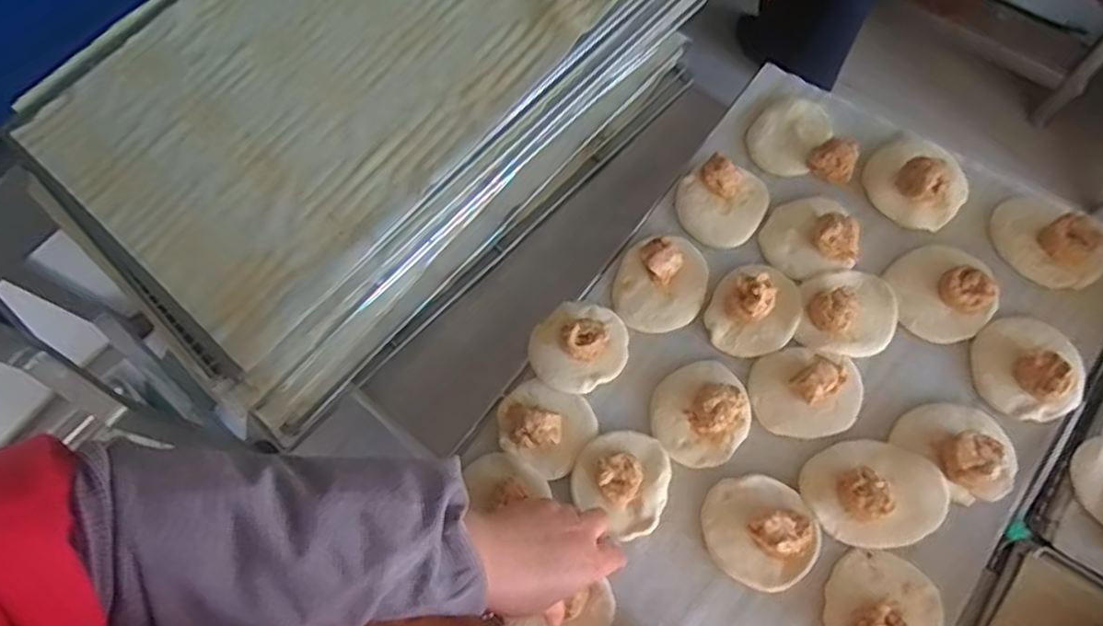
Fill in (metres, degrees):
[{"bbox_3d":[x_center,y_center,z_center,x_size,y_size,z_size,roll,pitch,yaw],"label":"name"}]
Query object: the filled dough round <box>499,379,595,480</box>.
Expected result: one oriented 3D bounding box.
[{"bbox_3d":[-0.007,0.094,0.589,0.082,0.029,0.072,31,75,16],"label":"filled dough round"}]

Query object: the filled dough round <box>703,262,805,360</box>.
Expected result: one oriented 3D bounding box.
[{"bbox_3d":[0.183,-0.010,0.606,0.078,0.034,0.094,25,71,15],"label":"filled dough round"}]

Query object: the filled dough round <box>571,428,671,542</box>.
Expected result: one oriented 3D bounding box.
[{"bbox_3d":[0.059,0.137,0.567,0.078,0.024,0.083,-2,69,5],"label":"filled dough round"}]

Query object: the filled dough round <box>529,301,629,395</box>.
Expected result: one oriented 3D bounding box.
[{"bbox_3d":[0.024,0.025,0.611,0.087,0.026,0.081,-2,69,5],"label":"filled dough round"}]

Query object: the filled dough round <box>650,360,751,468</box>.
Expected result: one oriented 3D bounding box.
[{"bbox_3d":[0.127,0.083,0.581,0.078,0.028,0.087,-11,68,1],"label":"filled dough round"}]

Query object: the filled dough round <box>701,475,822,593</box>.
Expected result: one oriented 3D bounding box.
[{"bbox_3d":[0.168,0.172,0.540,0.087,0.032,0.083,-2,69,5],"label":"filled dough round"}]

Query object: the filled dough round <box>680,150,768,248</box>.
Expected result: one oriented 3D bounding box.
[{"bbox_3d":[0.164,-0.107,0.647,0.081,0.035,0.074,-2,69,5],"label":"filled dough round"}]

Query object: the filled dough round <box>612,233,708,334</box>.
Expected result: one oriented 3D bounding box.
[{"bbox_3d":[0.101,-0.036,0.626,0.087,0.038,0.096,1,67,6],"label":"filled dough round"}]

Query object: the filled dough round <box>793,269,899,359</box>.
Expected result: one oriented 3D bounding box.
[{"bbox_3d":[0.265,-0.003,0.603,0.080,0.022,0.081,-1,70,1],"label":"filled dough round"}]

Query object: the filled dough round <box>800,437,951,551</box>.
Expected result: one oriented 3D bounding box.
[{"bbox_3d":[0.261,0.141,0.543,0.104,0.025,0.084,-11,68,2],"label":"filled dough round"}]

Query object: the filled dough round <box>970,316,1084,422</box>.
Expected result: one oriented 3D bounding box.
[{"bbox_3d":[0.400,0.042,0.566,0.076,0.030,0.085,12,71,10],"label":"filled dough round"}]

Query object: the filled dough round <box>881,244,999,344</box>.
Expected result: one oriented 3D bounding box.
[{"bbox_3d":[0.346,-0.022,0.599,0.087,0.033,0.085,-2,69,5],"label":"filled dough round"}]

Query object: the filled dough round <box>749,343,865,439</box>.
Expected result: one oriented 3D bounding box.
[{"bbox_3d":[0.220,0.062,0.578,0.090,0.031,0.079,-1,69,5],"label":"filled dough round"}]

